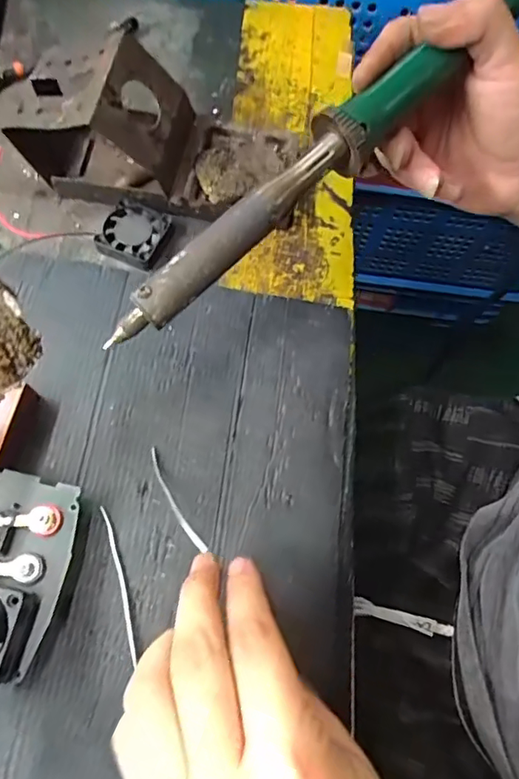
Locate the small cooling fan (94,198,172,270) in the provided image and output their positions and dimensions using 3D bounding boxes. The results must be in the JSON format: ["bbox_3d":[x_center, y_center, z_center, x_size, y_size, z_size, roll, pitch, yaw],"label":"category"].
[{"bbox_3d":[-0.084,-0.103,0.345,0.039,0.010,0.041,23,70,5],"label":"small cooling fan"}]

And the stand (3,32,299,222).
[{"bbox_3d":[-0.062,-0.165,0.330,0.168,0.082,0.073,2,70,-3],"label":"stand"}]

